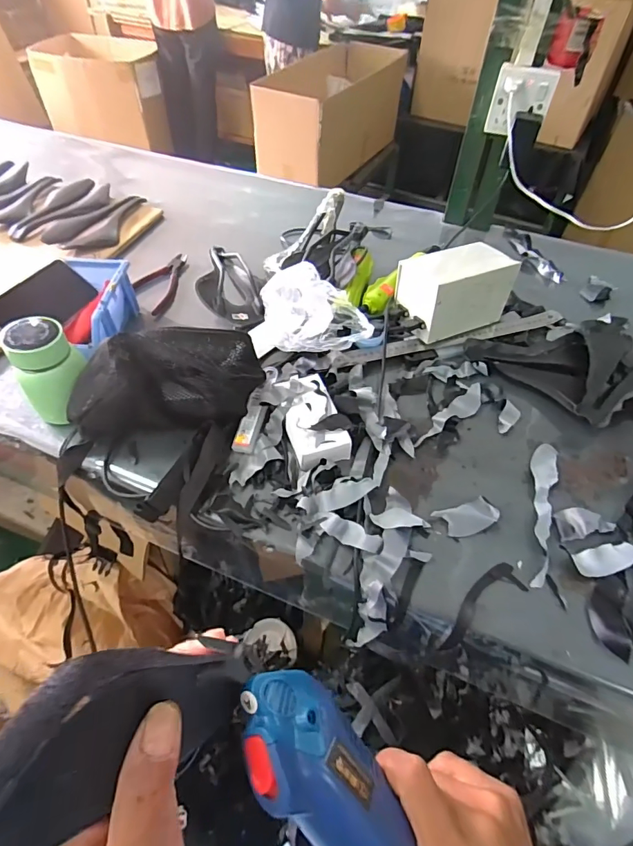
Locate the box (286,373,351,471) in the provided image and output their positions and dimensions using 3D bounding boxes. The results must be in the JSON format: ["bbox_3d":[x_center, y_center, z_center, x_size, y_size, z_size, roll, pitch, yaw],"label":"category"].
[{"bbox_3d":[-0.006,-0.003,0.544,0.066,0.026,0.116,-16,54,-14],"label":"box"}]

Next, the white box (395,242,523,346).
[{"bbox_3d":[0.203,-0.202,0.656,0.152,0.095,0.102,-23,56,-19],"label":"white box"}]

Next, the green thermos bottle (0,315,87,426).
[{"bbox_3d":[-0.319,-0.061,0.536,0.075,0.122,0.064,-33,60,-25],"label":"green thermos bottle"}]

